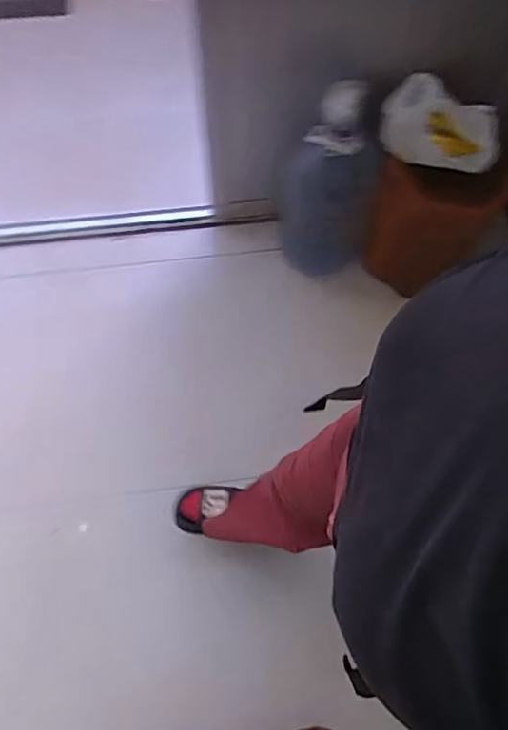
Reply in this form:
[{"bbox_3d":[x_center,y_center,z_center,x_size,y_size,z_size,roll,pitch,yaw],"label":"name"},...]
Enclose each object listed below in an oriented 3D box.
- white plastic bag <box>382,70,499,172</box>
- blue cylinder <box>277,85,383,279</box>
[{"bbox_3d":[0.372,-0.476,1.108,0.232,0.141,0.086,15,70,6],"label":"white plastic bag"},{"bbox_3d":[0.169,-0.391,1.245,0.194,0.431,0.150,9,69,4],"label":"blue cylinder"}]

